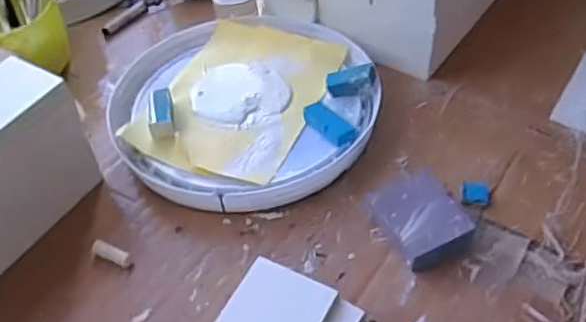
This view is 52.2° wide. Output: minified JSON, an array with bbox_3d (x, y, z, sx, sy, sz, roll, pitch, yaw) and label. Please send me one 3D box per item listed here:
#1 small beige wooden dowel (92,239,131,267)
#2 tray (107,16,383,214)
[{"bbox_3d":[-0.175,0.091,0.580,0.041,0.016,0.015,17,52,22],"label":"small beige wooden dowel"},{"bbox_3d":[-0.054,-0.068,0.695,0.291,0.046,0.290,-4,47,4],"label":"tray"}]

